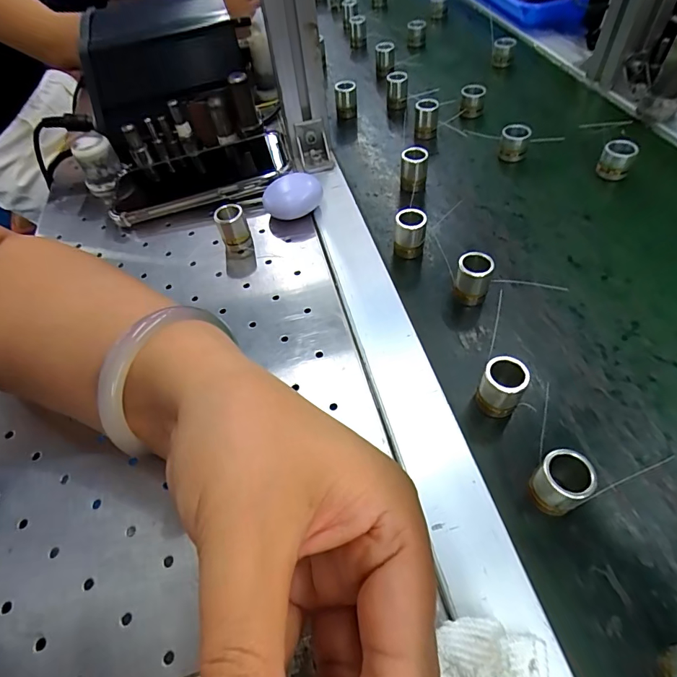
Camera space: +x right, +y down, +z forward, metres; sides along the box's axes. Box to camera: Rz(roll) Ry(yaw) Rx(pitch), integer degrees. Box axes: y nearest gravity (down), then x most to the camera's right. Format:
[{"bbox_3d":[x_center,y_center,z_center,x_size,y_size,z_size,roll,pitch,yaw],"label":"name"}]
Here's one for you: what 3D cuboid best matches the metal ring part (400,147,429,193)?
[{"bbox_3d":[0.066,-0.147,0.373,0.022,0.032,0.021,6,57,11],"label":"metal ring part"}]

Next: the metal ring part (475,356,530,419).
[{"bbox_3d":[0.092,0.028,0.241,0.022,0.034,0.020,-3,55,5],"label":"metal ring part"}]

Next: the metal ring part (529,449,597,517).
[{"bbox_3d":[0.107,0.071,0.207,0.023,0.032,0.022,-32,58,-14],"label":"metal ring part"}]

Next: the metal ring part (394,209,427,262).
[{"bbox_3d":[0.055,-0.080,0.326,0.022,0.031,0.021,8,57,12],"label":"metal ring part"}]

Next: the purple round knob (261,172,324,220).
[{"bbox_3d":[-0.038,-0.119,0.360,0.049,0.028,0.027,-5,53,1],"label":"purple round knob"}]

